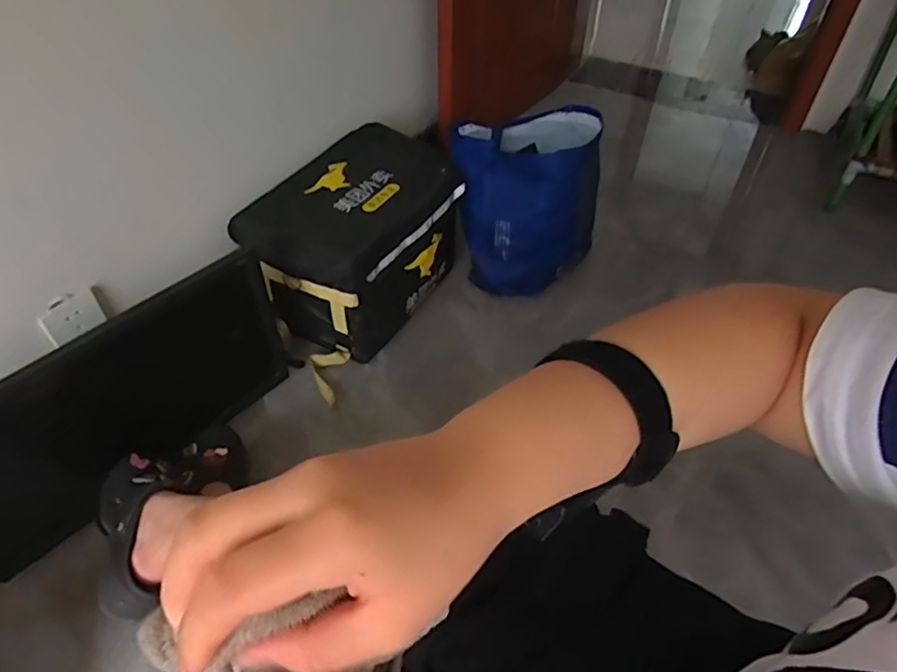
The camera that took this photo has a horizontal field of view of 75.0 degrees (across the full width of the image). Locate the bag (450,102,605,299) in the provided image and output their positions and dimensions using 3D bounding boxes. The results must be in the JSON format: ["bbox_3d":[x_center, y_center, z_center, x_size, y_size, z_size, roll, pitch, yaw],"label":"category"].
[{"bbox_3d":[0.170,-0.321,1.390,0.342,0.358,0.251,8,46,7],"label":"bag"}]

